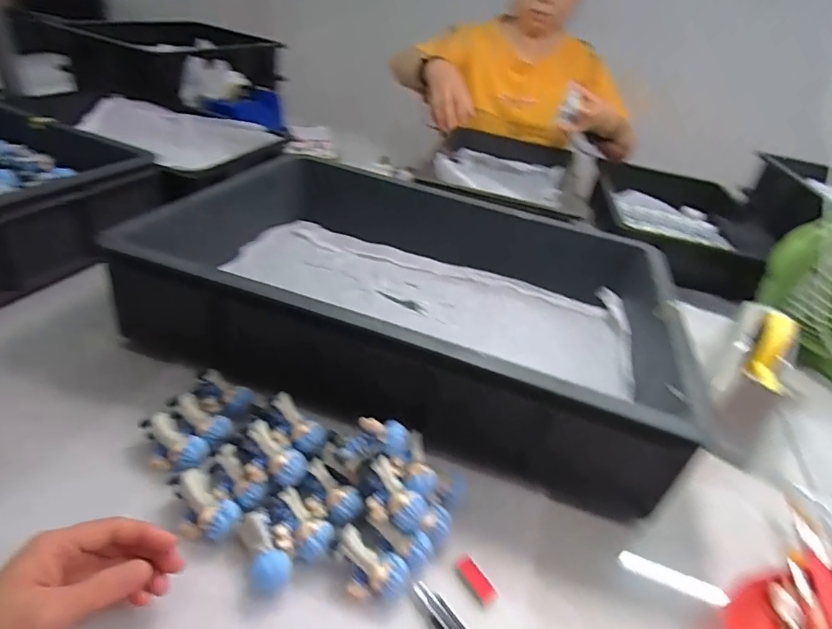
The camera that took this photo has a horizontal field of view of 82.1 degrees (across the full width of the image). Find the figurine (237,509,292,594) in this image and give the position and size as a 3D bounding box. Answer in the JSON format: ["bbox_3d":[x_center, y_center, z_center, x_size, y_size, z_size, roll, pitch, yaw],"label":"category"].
[{"bbox_3d":[-0.113,0.177,0.356,0.028,0.028,0.055,-15,41,-26],"label":"figurine"}]

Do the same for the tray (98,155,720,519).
[{"bbox_3d":[0.019,-0.053,0.610,0.577,0.133,0.440,16,37,13],"label":"tray"}]

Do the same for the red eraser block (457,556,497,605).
[{"bbox_3d":[0.047,0.205,0.370,0.015,0.004,0.036,-25,59,-35],"label":"red eraser block"}]

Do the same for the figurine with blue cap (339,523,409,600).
[{"bbox_3d":[-0.033,0.187,0.350,0.054,0.029,0.033,16,38,13],"label":"figurine with blue cap"}]

